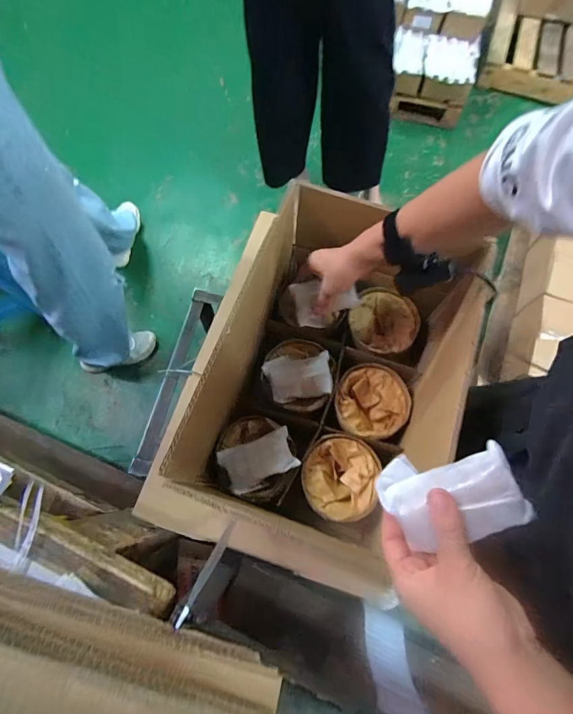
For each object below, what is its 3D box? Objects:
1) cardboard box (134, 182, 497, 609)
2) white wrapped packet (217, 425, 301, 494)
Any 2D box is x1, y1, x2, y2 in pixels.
[{"bbox_3d":[0.064,0.026,0.542,0.325,0.229,0.409,17,71,6],"label":"cardboard box"},{"bbox_3d":[-0.040,0.147,0.536,0.107,0.037,0.066,-21,72,-7],"label":"white wrapped packet"}]

